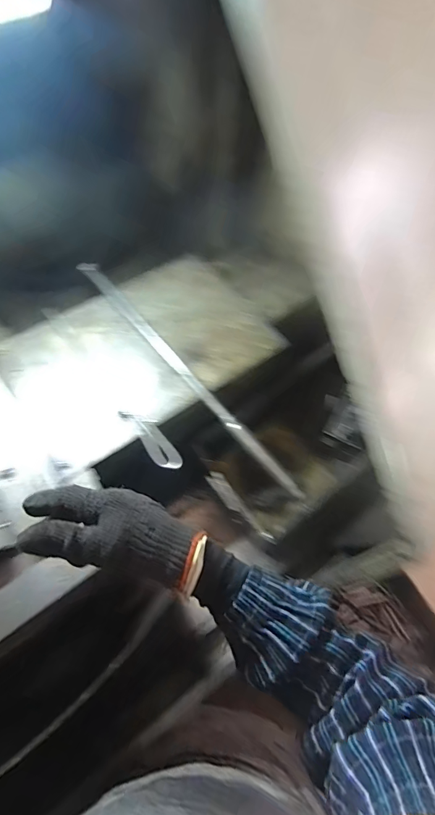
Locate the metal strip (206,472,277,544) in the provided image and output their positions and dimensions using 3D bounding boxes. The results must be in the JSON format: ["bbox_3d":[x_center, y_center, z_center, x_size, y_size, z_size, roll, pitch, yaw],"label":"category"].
[{"bbox_3d":[0.036,0.167,0.672,0.027,0.008,0.149,-39,68,-4],"label":"metal strip"}]

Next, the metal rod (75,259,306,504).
[{"bbox_3d":[-0.066,-0.071,0.668,0.024,0.019,0.569,-36,67,-17],"label":"metal rod"}]

